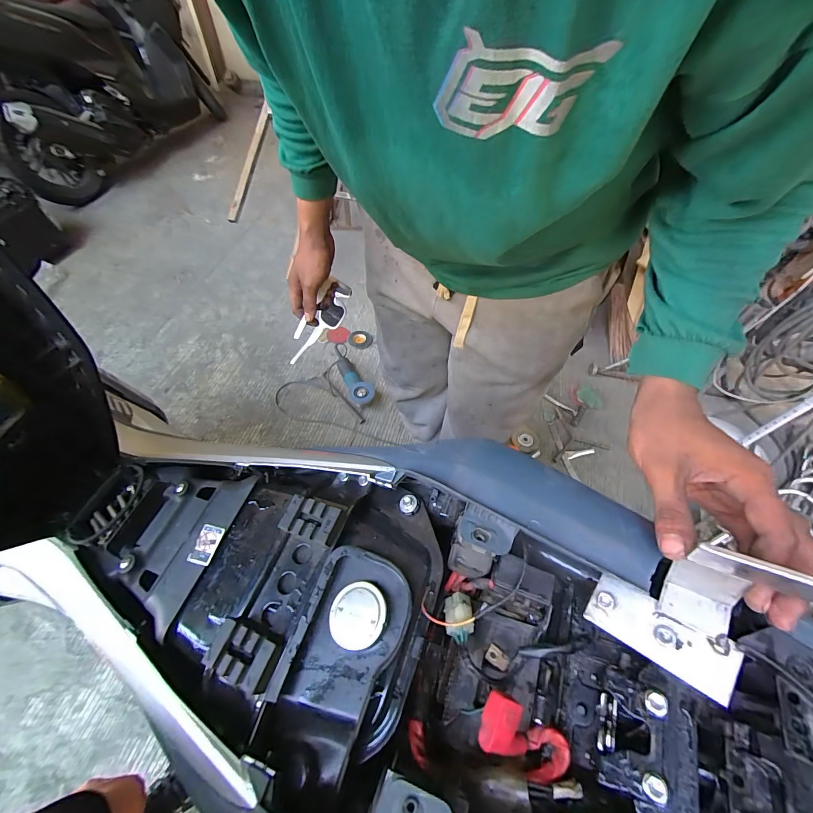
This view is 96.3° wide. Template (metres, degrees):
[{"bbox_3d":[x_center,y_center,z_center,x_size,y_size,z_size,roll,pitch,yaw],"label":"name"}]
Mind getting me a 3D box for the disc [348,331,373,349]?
[{"bbox_3d":[-0.195,-0.289,1.555,0.100,0.009,0.108,0,57,0],"label":"disc"}]

